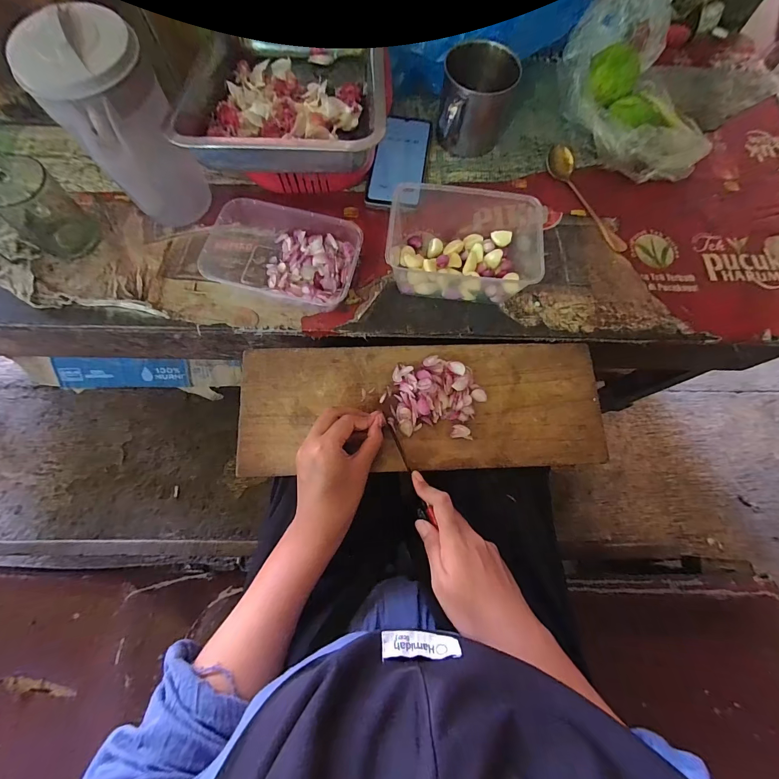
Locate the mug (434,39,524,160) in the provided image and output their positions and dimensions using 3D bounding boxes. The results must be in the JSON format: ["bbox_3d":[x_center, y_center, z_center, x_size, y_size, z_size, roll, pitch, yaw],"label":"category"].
[{"bbox_3d":[0.114,-0.377,0.481,0.094,0.104,0.091,6,73,-1],"label":"mug"}]

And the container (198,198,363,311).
[{"bbox_3d":[-0.136,-0.161,0.439,0.192,0.043,0.113,14,74,2],"label":"container"}]

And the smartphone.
[{"bbox_3d":[0.016,-0.319,0.506,0.071,0.013,0.156,11,73,1],"label":"smartphone"}]

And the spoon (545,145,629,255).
[{"bbox_3d":[0.278,-0.267,0.497,0.038,0.021,0.176,-28,77,-10],"label":"spoon"}]

